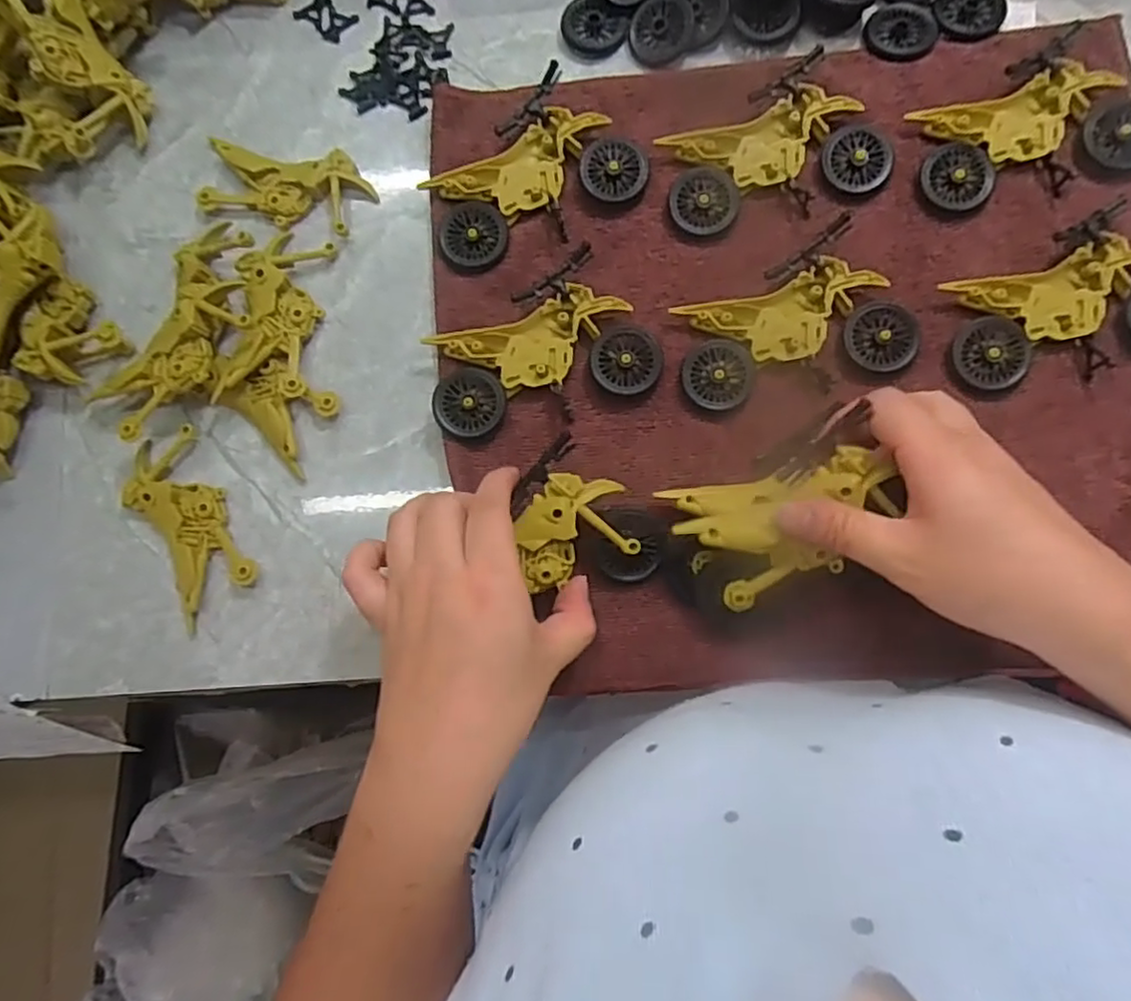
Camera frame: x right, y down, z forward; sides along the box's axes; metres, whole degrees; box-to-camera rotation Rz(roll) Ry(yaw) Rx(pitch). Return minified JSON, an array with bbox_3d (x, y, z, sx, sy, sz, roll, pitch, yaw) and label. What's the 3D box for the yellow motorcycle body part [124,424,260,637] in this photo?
[{"bbox_3d":[-0.200,0.012,0.356,0.046,0.011,0.099,-29,81,0],"label":"yellow motorcycle body part"}]

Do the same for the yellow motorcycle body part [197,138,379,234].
[{"bbox_3d":[-0.158,-0.180,0.384,0.093,0.012,0.047,11,83,6],"label":"yellow motorcycle body part"}]

